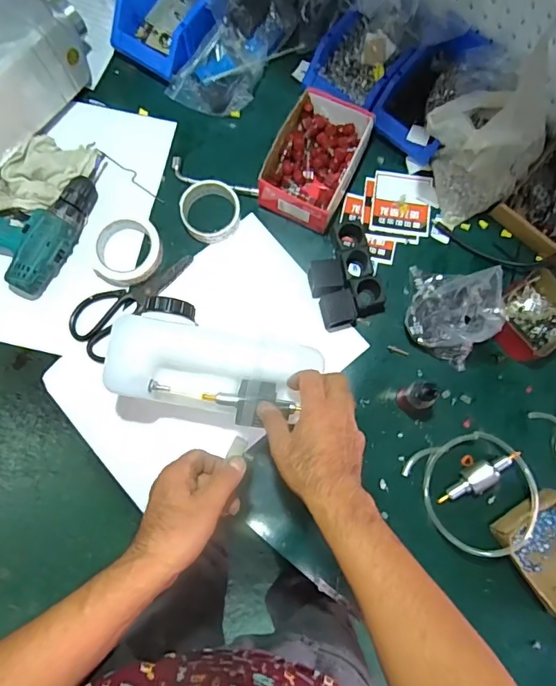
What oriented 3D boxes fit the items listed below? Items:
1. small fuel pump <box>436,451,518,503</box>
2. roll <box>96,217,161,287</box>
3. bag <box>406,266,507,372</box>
[{"bbox_3d":[0.268,0.182,0.646,0.116,0.035,0.033,-31,82,-6],"label":"small fuel pump"},{"bbox_3d":[-0.217,-0.131,0.705,0.094,0.024,0.096,0,80,-1],"label":"roll"},{"bbox_3d":[0.236,-0.044,0.662,0.111,0.089,0.123,18,80,3],"label":"bag"}]

